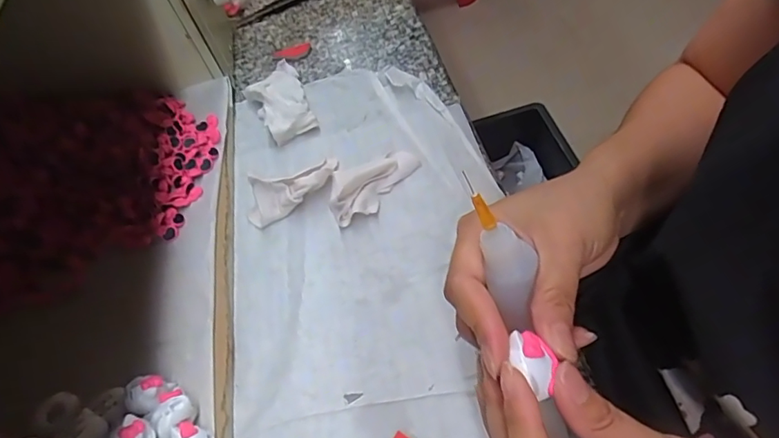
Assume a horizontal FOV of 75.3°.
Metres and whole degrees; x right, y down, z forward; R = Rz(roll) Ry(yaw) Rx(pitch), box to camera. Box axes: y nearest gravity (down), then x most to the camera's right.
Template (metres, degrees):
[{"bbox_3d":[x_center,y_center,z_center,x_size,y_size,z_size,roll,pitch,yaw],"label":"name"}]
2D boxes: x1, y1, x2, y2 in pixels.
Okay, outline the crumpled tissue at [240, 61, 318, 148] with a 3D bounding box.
[{"bbox_3d":[-0.100,-0.111,0.449,0.050,0.031,0.106,-20,55,-4],"label":"crumpled tissue"}]

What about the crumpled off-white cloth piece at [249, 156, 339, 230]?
[{"bbox_3d":[-0.072,-0.026,0.386,0.080,0.026,0.031,-33,57,-13],"label":"crumpled off-white cloth piece"}]

